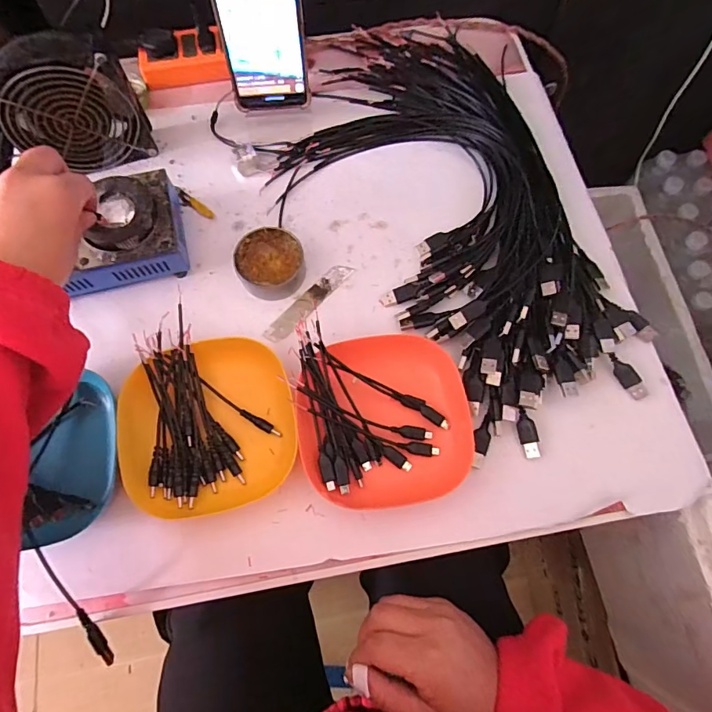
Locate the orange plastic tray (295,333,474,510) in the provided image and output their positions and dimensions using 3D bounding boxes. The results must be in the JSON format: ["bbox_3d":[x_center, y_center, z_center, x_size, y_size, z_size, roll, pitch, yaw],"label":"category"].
[{"bbox_3d":[0.022,0.052,0.380,0.136,0.027,0.140,-9,72,-3],"label":"orange plastic tray"}]

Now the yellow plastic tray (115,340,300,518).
[{"bbox_3d":[-0.123,0.057,0.376,0.134,0.028,0.136,-14,72,-5],"label":"yellow plastic tray"}]

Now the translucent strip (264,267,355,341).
[{"bbox_3d":[-0.045,-0.053,0.431,0.020,0.004,0.105,41,76,12],"label":"translucent strip"}]

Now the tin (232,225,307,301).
[{"bbox_3d":[-0.081,-0.088,0.427,0.061,0.027,0.066,0,72,0],"label":"tin"}]

